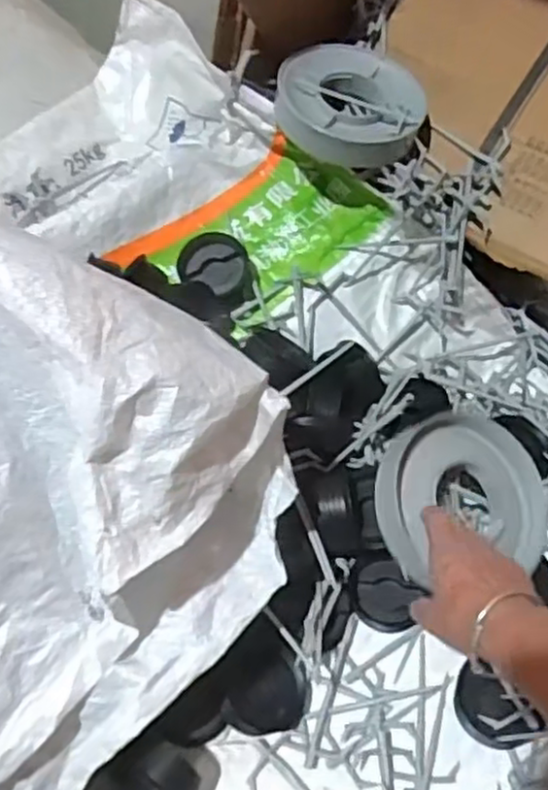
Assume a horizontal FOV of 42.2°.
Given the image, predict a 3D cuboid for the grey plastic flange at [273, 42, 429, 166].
[{"bbox_3d":[0.079,-0.314,0.758,0.157,0.044,0.159,1,61,-8],"label":"grey plastic flange"}]

